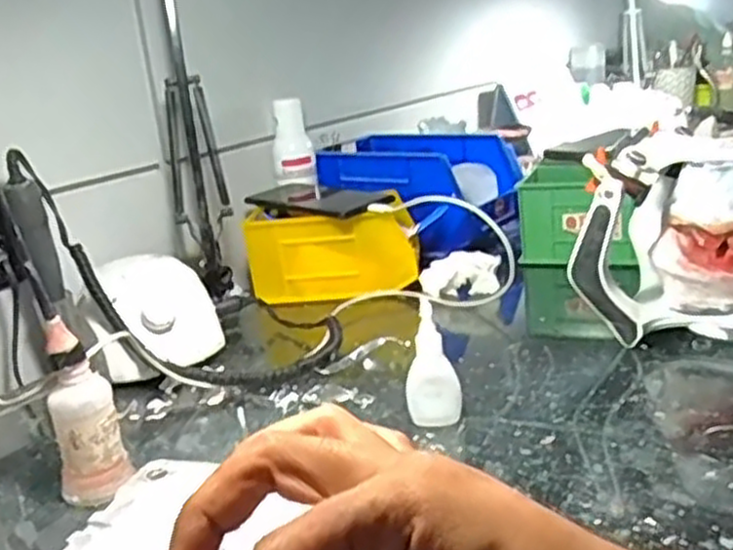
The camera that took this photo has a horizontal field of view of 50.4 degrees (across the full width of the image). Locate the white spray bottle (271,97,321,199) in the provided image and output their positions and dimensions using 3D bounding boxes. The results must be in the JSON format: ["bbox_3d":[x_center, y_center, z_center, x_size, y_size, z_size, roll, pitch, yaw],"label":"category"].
[{"bbox_3d":[-0.083,-0.152,0.886,0.048,0.086,0.031,-9,19,-10],"label":"white spray bottle"}]

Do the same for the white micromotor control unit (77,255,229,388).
[{"bbox_3d":[-0.190,0.032,0.683,0.105,0.070,0.132,-15,20,-25],"label":"white micromotor control unit"}]

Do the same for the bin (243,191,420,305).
[{"bbox_3d":[-0.033,-0.027,0.808,0.169,0.086,0.086,-5,18,3],"label":"bin"}]

